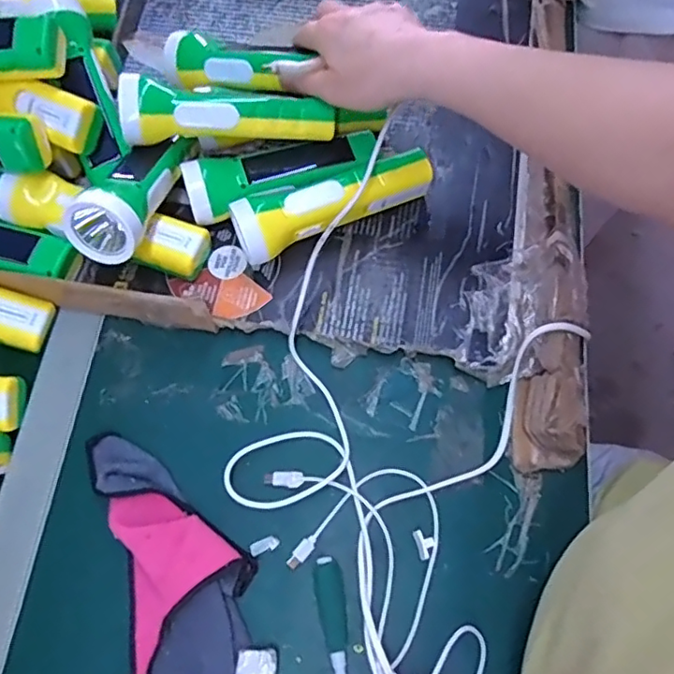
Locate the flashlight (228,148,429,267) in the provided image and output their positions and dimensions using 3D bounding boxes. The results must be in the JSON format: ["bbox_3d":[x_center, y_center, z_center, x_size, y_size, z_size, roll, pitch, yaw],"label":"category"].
[{"bbox_3d":[-0.005,-0.113,0.479,0.164,0.052,0.050,-26,71,-8],"label":"flashlight"}]

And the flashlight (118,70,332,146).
[{"bbox_3d":[-0.085,-0.175,0.459,0.165,0.049,0.044,-1,69,2],"label":"flashlight"}]

